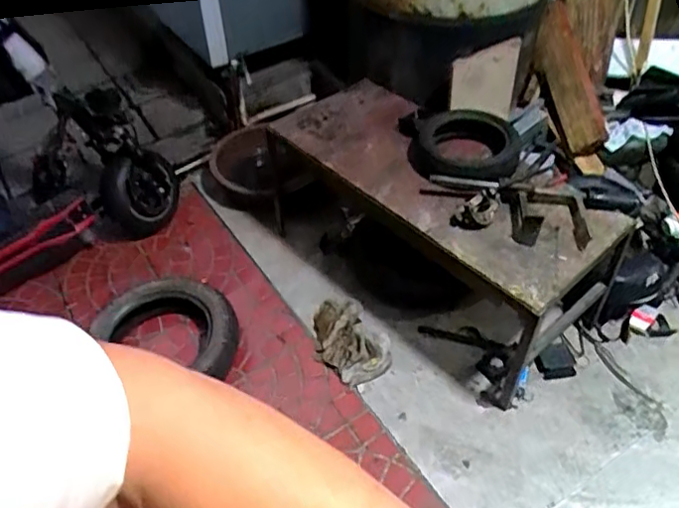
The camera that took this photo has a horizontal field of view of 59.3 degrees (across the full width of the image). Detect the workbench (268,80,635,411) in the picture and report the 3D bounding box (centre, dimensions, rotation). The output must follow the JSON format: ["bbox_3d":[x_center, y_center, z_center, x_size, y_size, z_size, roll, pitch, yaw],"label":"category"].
[{"bbox_3d":[0.222,-0.076,1.490,0.351,0.392,0.805,-32,53,-28],"label":"workbench"}]

